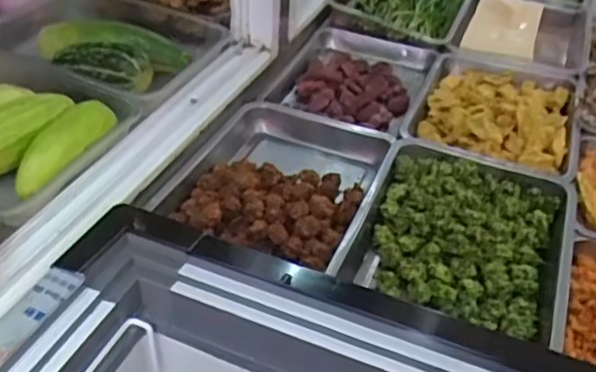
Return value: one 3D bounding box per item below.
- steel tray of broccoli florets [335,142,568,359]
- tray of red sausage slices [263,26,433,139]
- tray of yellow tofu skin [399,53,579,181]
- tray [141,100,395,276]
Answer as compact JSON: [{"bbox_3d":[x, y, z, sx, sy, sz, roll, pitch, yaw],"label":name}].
[{"bbox_3d":[0.217,0.066,0.804,0.264,0.069,0.281,17,39,20],"label":"steel tray of broccoli florets"},{"bbox_3d":[0.089,-0.169,1.099,0.236,0.082,0.312,13,38,15],"label":"tray of red sausage slices"},{"bbox_3d":[0.332,-0.132,1.035,0.259,0.065,0.340,12,38,13],"label":"tray of yellow tofu skin"},{"bbox_3d":[-0.037,-0.001,0.878,0.278,0.082,0.291,13,38,15],"label":"tray"}]

